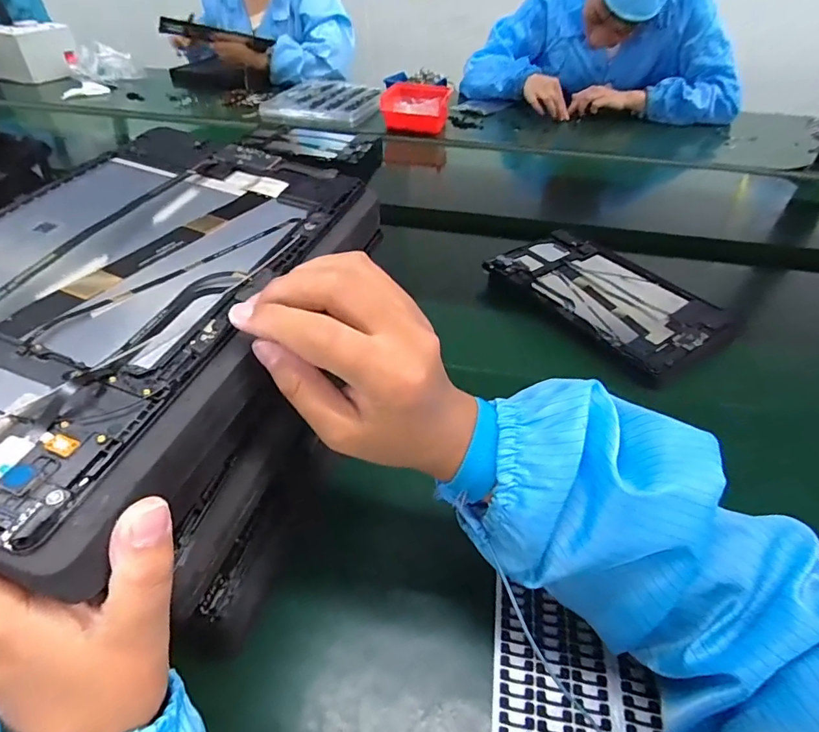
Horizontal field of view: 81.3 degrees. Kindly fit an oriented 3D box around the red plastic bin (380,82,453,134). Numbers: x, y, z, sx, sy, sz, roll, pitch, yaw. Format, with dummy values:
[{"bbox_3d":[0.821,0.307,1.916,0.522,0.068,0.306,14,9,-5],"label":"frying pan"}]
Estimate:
[{"bbox_3d":[0.009,-0.517,0.960,0.137,0.061,0.101,13,45,11],"label":"red plastic bin"}]

